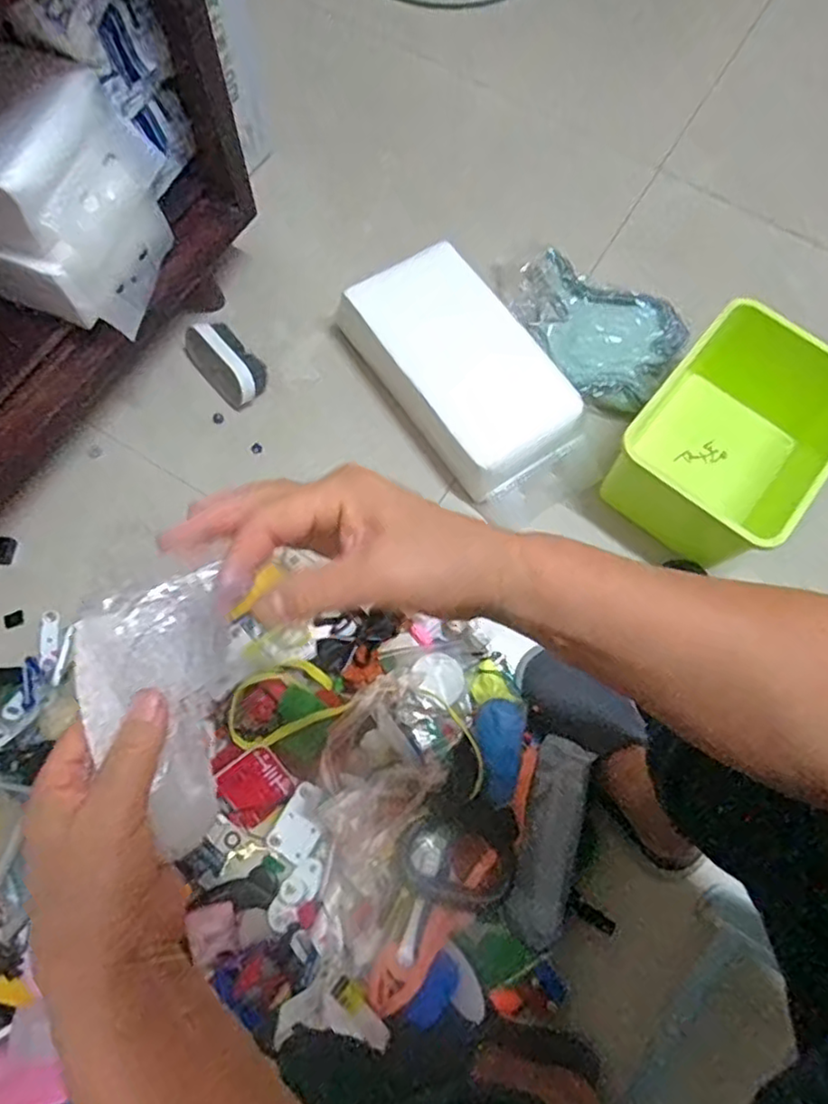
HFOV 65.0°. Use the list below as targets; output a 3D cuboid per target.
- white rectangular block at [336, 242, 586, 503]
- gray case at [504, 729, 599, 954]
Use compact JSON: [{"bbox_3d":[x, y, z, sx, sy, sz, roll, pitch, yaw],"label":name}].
[{"bbox_3d":[0.061,-0.233,0.831,0.158,0.077,0.305,-34,77,-12],"label":"white rectangular block"},{"bbox_3d":[0.140,0.295,0.667,0.058,0.023,0.200,12,86,2],"label":"gray case"}]

